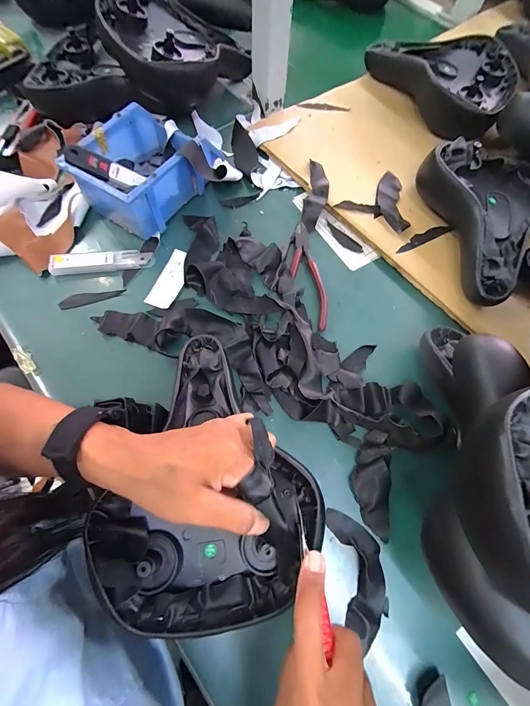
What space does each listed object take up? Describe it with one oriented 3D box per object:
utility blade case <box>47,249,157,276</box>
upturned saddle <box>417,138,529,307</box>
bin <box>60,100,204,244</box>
[{"bbox_3d":[-0.208,-0.118,0.404,0.122,0.011,0.026,-6,70,-4],"label":"utility blade case"},{"bbox_3d":[0.315,-0.175,0.413,0.175,0.068,0.214,-11,70,-6],"label":"upturned saddle"},{"bbox_3d":[-0.159,-0.247,0.424,0.116,0.076,0.157,32,72,10],"label":"bin"}]

